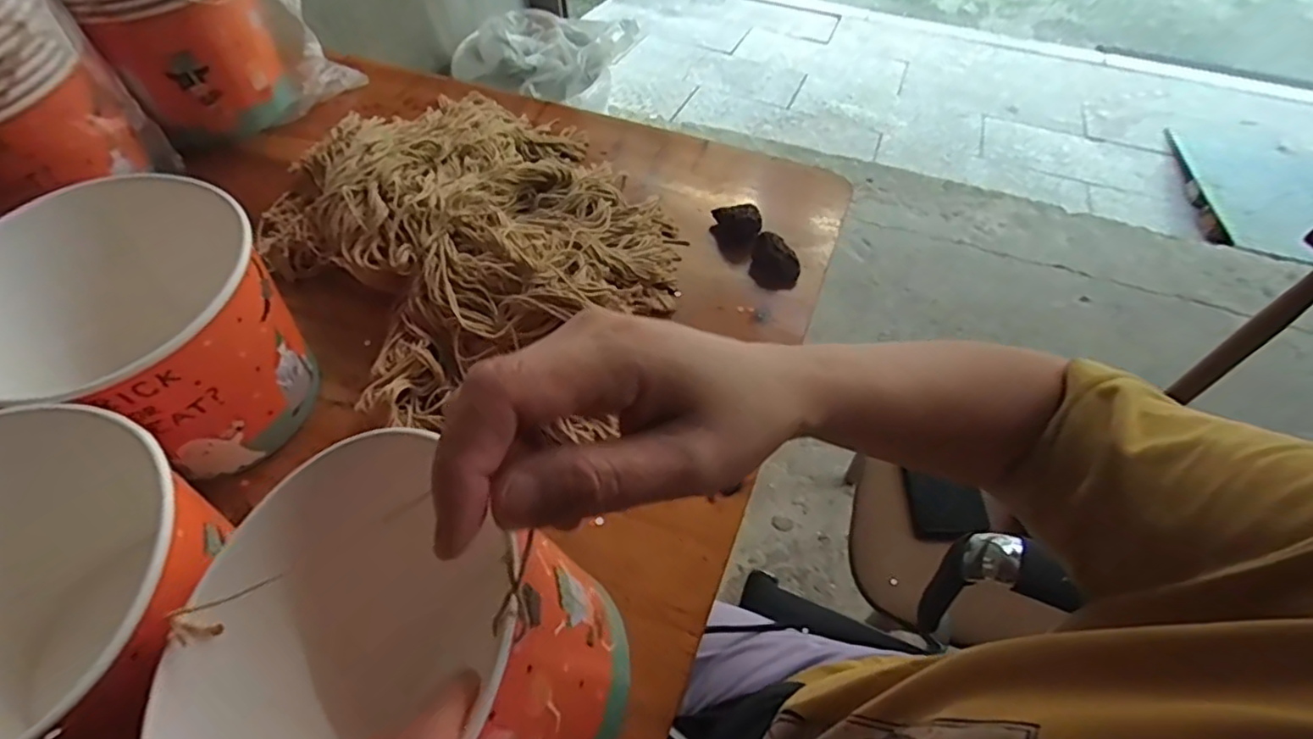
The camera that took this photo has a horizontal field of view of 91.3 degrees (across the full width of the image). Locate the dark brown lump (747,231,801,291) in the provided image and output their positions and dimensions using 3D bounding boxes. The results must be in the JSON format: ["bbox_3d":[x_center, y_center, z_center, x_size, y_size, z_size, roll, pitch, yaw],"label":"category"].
[{"bbox_3d":[0.097,-0.090,0.524,0.042,0.032,0.032,12,56,8],"label":"dark brown lump"}]

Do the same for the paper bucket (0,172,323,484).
[{"bbox_3d":[-0.309,-0.012,0.400,0.142,0.128,0.154,29,60,18],"label":"paper bucket"}]

